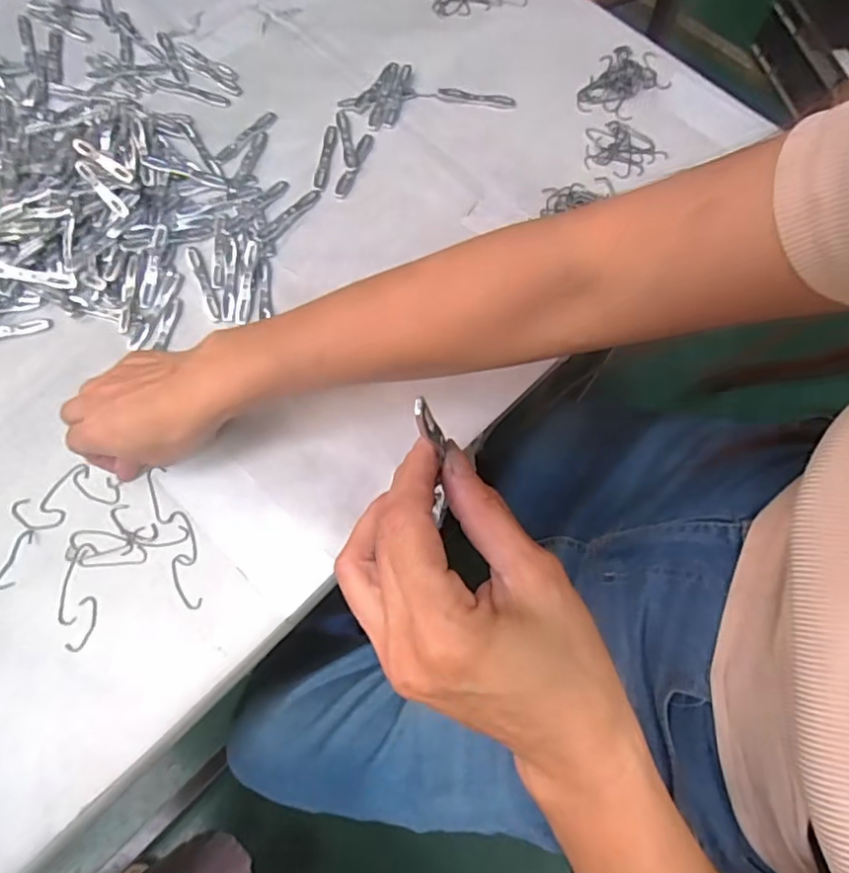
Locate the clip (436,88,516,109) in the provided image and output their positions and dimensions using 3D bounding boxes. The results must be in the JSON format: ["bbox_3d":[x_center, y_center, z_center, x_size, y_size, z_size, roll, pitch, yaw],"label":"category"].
[{"bbox_3d":[0.046,-0.302,0.517,0.069,0.004,0.012,5,71,-1],"label":"clip"}]

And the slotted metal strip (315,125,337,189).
[{"bbox_3d":[-0.083,-0.236,0.490,0.011,0.004,0.067,7,71,0],"label":"slotted metal strip"}]

